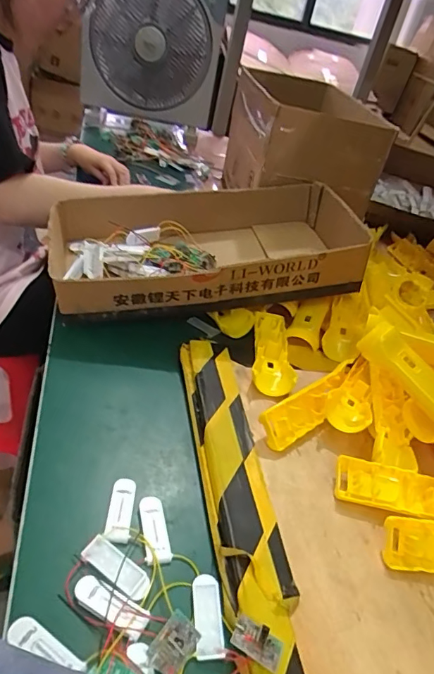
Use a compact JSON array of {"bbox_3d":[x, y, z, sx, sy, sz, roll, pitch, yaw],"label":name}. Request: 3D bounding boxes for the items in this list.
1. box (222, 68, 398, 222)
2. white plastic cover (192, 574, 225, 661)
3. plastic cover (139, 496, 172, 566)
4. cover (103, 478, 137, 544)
[{"bbox_3d":[0.157,-0.367,0.867,0.231,0.151,0.287,8,35,-11],"label":"box"},{"bbox_3d":[-0.007,0.207,0.348,0.021,0.004,0.056,7,35,-11],"label":"white plastic cover"},{"bbox_3d":[-0.053,0.163,0.396,0.021,0.010,0.059,1,37,-19],"label":"plastic cover"},{"bbox_3d":[-0.082,0.149,0.403,0.020,0.009,0.057,10,35,-8],"label":"cover"}]

